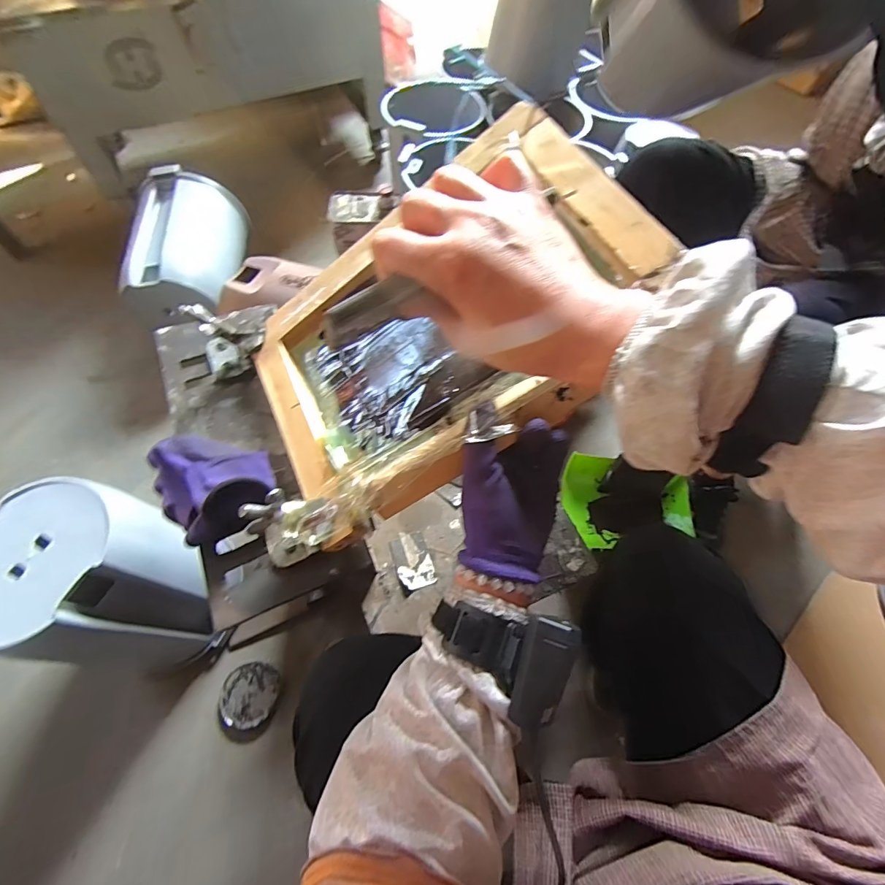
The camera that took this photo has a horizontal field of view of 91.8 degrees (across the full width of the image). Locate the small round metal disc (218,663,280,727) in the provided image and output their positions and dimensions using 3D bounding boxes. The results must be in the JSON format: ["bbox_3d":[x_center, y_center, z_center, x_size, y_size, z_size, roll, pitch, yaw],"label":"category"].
[{"bbox_3d":[-0.345,0.453,0.771,0.099,0.028,0.097,1,64,-2],"label":"small round metal disc"}]

